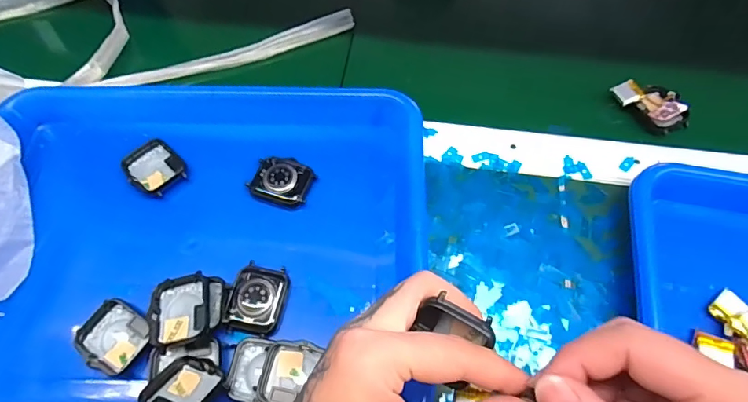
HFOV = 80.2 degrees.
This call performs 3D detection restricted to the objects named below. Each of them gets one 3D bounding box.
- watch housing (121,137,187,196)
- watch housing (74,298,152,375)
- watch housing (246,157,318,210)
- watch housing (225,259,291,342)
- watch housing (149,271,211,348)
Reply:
[{"bbox_3d":[-0.168,-0.025,0.343,0.044,0.011,0.038,39,70,19],"label":"watch housing"},{"bbox_3d":[-0.168,0.088,0.287,0.039,0.011,0.037,29,67,15],"label":"watch housing"},{"bbox_3d":[-0.070,-0.015,0.338,0.043,0.013,0.037,20,65,11],"label":"watch housing"},{"bbox_3d":[-0.078,0.065,0.298,0.035,0.012,0.044,8,63,6],"label":"watch housing"},{"bbox_3d":[-0.123,0.071,0.288,0.037,0.013,0.042,-9,63,-3],"label":"watch housing"}]

